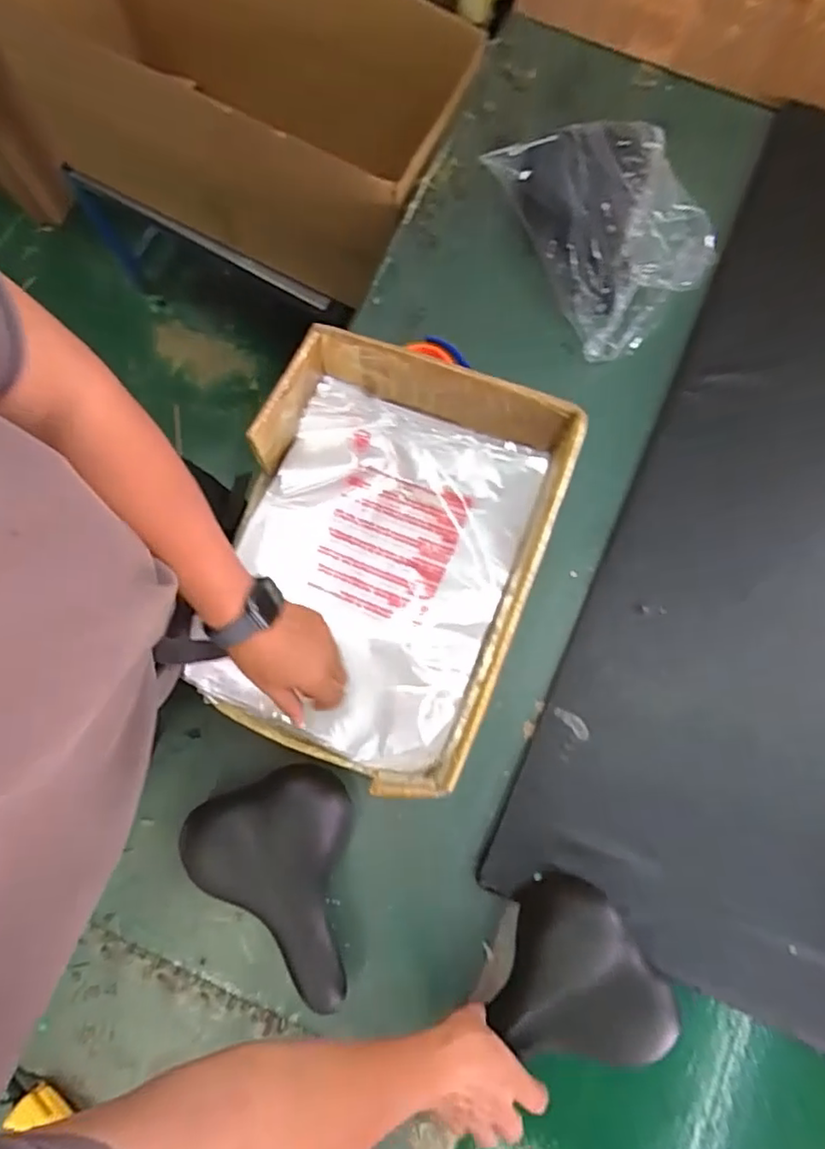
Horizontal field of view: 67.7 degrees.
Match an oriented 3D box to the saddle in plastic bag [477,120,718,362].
[{"bbox_3d":[0.275,-0.476,0.850,0.232,0.105,0.311,-22,79,-5],"label":"saddle in plastic bag"}]

